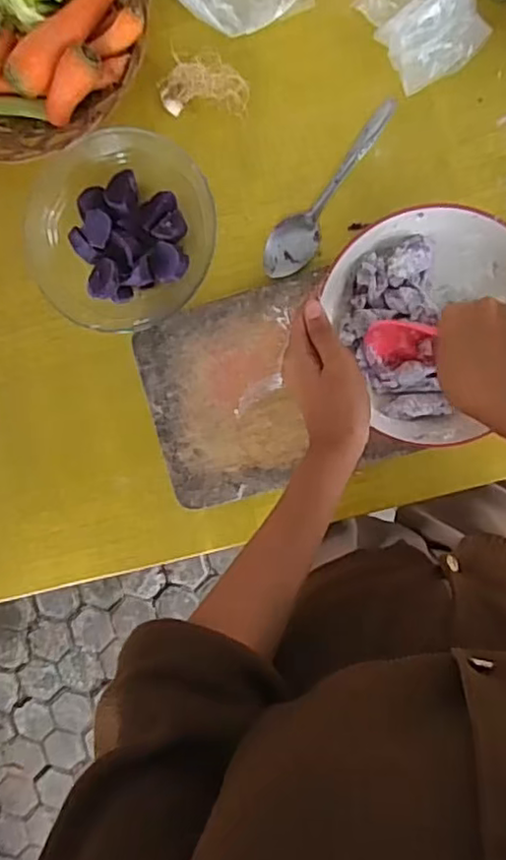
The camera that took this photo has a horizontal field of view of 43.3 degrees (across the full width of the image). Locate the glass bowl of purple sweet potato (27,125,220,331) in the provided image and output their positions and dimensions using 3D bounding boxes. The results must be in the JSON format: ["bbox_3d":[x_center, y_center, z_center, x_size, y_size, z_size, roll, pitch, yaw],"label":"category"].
[{"bbox_3d":[-0.105,-0.163,0.539,0.151,0.058,0.152,1,96,7],"label":"glass bowl of purple sweet potato"}]

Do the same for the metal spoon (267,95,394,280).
[{"bbox_3d":[0.060,-0.204,0.534,0.039,0.026,0.170,29,99,4],"label":"metal spoon"}]

